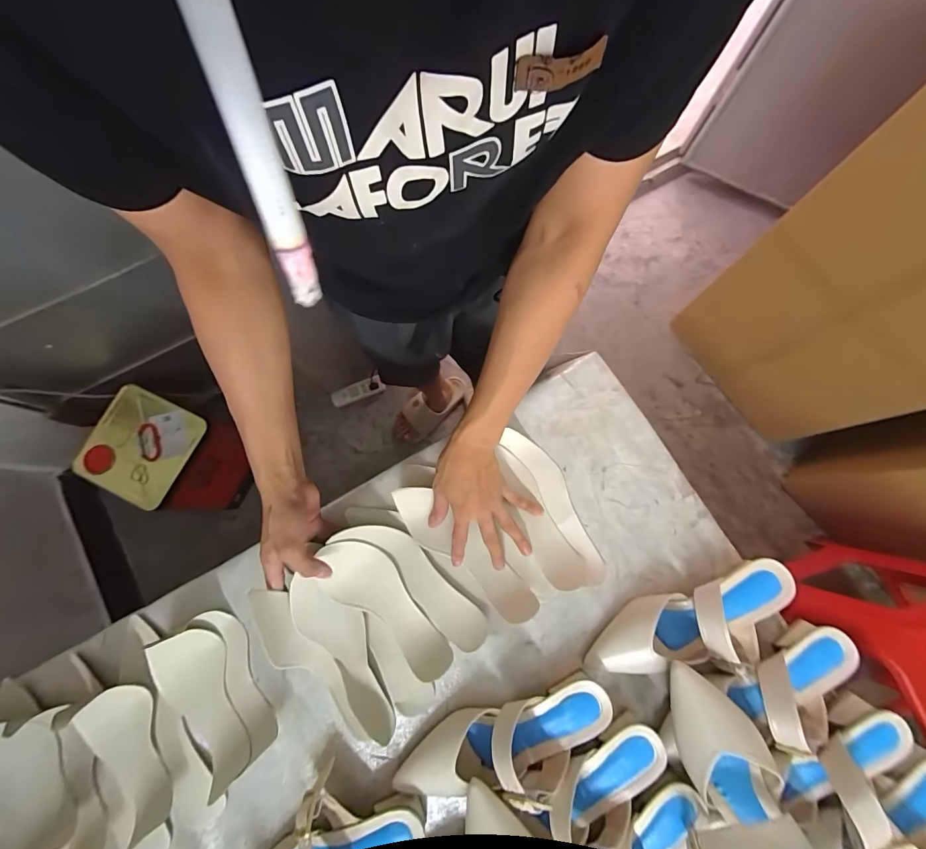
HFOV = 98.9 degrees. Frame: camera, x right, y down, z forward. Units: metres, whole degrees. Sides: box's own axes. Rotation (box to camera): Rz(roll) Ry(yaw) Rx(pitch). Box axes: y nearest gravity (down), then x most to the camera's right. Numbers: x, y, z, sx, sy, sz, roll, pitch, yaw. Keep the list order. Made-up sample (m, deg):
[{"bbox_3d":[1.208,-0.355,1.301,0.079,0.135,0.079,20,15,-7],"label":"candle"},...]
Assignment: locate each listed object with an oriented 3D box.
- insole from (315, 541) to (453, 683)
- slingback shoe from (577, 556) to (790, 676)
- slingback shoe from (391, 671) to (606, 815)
[{"bbox_3d":[-0.092,0.219,0.473,0.070,0.027,0.198,-41,92,-9],"label":"insole"},{"bbox_3d":[0.266,0.243,0.465,0.247,0.060,0.092,-20,78,-5],"label":"slingback shoe"},{"bbox_3d":[0.044,0.353,0.427,0.247,0.071,0.083,-14,78,-4],"label":"slingback shoe"}]

